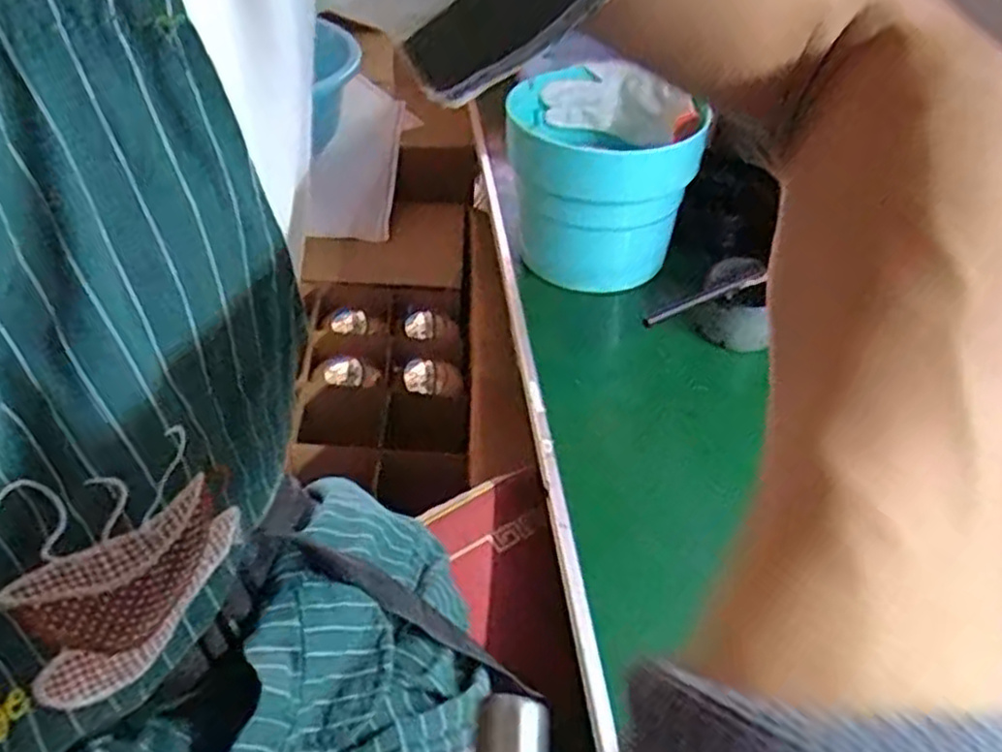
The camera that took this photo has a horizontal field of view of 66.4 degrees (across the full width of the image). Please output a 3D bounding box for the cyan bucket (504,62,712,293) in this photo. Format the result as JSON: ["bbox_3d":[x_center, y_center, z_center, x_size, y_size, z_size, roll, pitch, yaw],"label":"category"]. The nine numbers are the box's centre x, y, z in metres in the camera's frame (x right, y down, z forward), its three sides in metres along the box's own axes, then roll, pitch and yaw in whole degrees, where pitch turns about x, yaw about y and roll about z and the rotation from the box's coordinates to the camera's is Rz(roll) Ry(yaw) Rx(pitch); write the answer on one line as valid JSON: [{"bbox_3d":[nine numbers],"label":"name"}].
[{"bbox_3d":[0.097,-0.199,0.774,0.172,0.151,0.160,6,43,3],"label":"cyan bucket"}]

